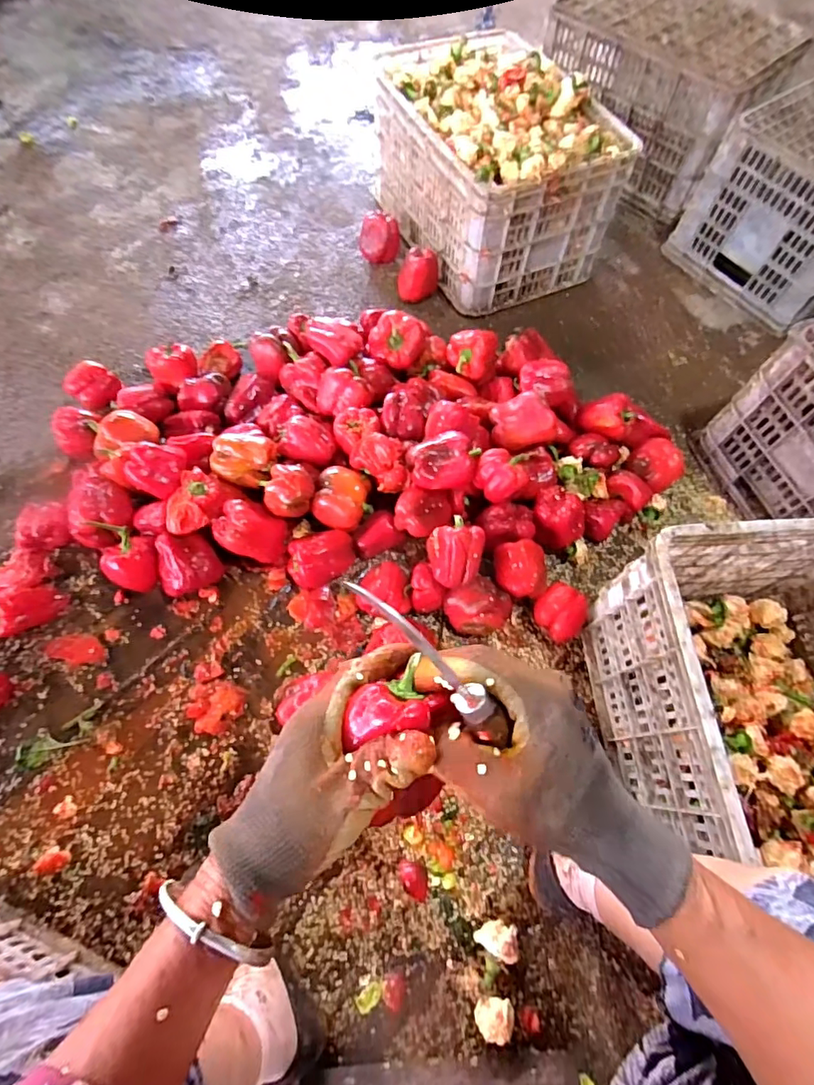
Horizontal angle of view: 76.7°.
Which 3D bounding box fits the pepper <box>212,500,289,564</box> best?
[{"bbox_3d":[-0.239,-0.015,0.791,0.089,0.082,0.083,0,65,-1],"label":"pepper"}]

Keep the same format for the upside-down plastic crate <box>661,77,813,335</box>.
[{"bbox_3d":[0.895,-0.747,1.107,0.473,0.277,0.337,-35,71,-16],"label":"upside-down plastic crate"}]

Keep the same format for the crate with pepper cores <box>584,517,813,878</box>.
[{"bbox_3d":[0.466,0.254,0.611,0.349,0.252,0.496,-4,65,-3],"label":"crate with pepper cores"}]

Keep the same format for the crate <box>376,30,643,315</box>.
[{"bbox_3d":[0.173,-0.806,1.102,0.355,0.280,0.508,-27,69,-13],"label":"crate"}]

